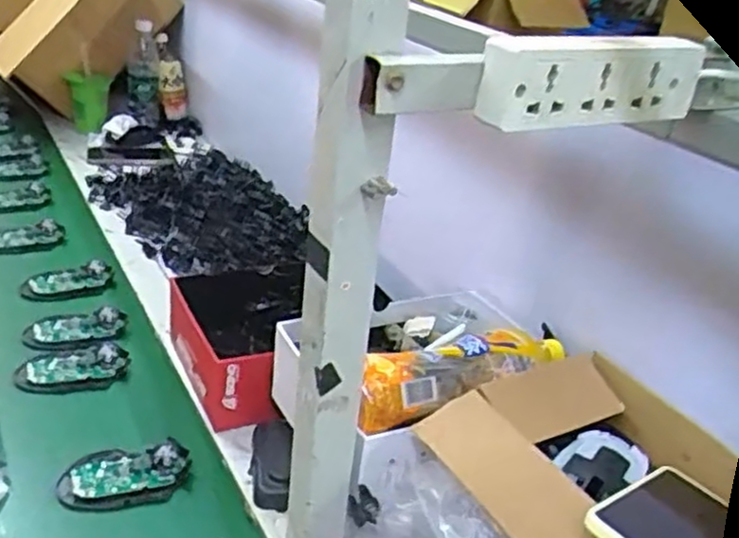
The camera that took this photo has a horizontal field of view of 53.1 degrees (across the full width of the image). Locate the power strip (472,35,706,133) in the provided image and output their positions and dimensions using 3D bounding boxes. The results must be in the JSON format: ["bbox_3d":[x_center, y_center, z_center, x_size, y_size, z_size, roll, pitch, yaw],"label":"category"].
[{"bbox_3d":[0.145,-0.123,0.473,0.159,0.054,0.031,-11,35,-25],"label":"power strip"}]

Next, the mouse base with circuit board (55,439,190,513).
[{"bbox_3d":[-0.228,0.193,0.689,0.114,0.019,0.065,-6,30,-18],"label":"mouse base with circuit board"}]

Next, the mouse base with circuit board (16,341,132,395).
[{"bbox_3d":[-0.330,0.111,0.824,0.116,0.015,0.061,-7,30,-19],"label":"mouse base with circuit board"}]

